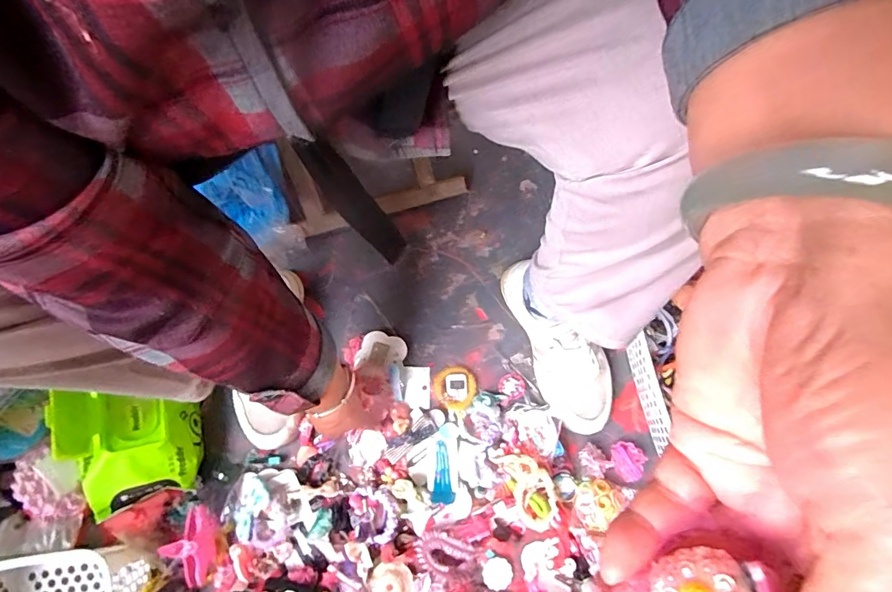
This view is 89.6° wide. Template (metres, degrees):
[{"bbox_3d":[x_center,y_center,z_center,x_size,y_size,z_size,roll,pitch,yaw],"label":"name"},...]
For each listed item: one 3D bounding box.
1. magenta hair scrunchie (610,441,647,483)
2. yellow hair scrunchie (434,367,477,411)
[{"bbox_3d":[0.227,0.206,0.560,0.037,0.021,0.046,-2,71,2],"label":"magenta hair scrunchie"},{"bbox_3d":[0.013,0.124,0.601,0.054,0.012,0.056,-1,71,2],"label":"yellow hair scrunchie"}]

